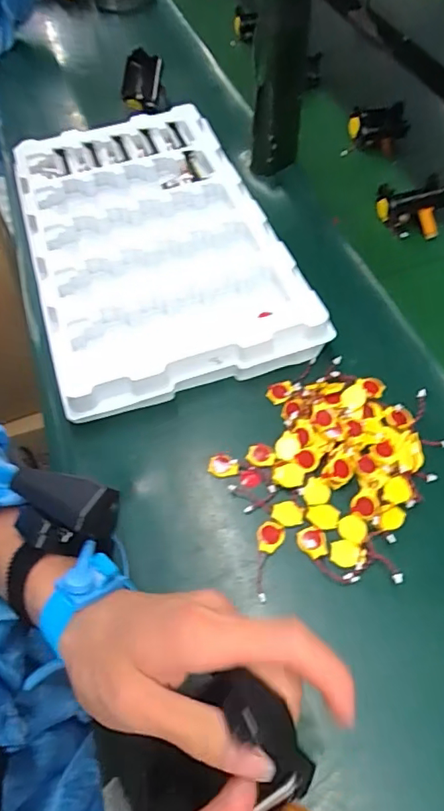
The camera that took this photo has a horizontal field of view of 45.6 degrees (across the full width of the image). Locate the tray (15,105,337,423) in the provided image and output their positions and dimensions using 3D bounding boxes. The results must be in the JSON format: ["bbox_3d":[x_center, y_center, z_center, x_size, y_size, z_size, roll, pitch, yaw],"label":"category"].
[{"bbox_3d":[-0.086,-0.192,0.608,0.252,0.057,0.451,-17,56,-8],"label":"tray"}]

